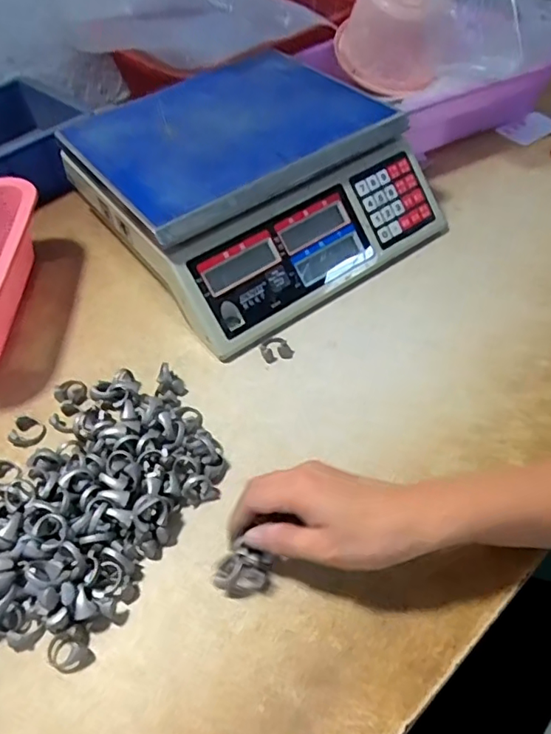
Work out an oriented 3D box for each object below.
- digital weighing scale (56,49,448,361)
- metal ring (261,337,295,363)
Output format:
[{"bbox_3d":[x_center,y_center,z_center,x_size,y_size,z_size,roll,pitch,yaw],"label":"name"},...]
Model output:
[{"bbox_3d":[-0.023,-0.192,0.570,0.285,0.112,0.295,-31,54,-20],"label":"digital weighing scale"},{"bbox_3d":[0.001,-0.016,0.488,0.026,0.007,0.022,-11,50,-5],"label":"metal ring"}]

